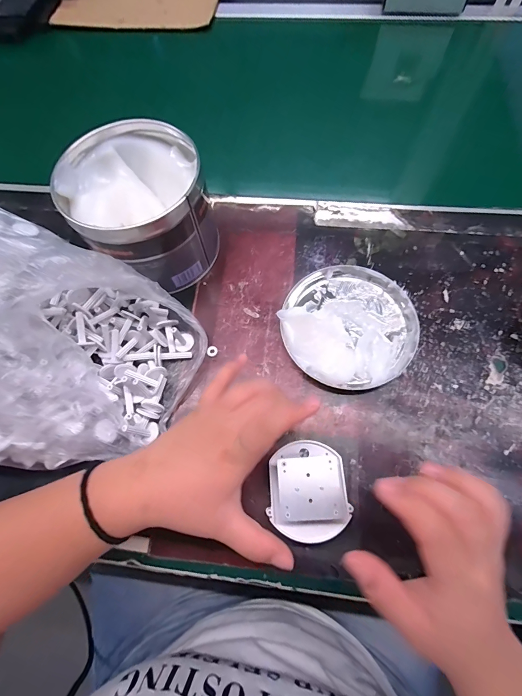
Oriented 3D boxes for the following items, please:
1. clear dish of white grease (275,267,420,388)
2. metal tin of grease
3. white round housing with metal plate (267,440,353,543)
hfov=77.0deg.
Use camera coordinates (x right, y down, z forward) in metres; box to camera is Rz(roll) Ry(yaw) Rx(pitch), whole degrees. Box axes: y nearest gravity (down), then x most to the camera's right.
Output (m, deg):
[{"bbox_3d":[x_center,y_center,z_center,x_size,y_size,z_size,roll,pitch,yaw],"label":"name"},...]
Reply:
[{"bbox_3d":[0.085,-0.026,0.315,0.124,0.028,0.127,-1,68,2],"label":"clear dish of white grease"},{"bbox_3d":[-0.112,-0.132,0.326,0.119,0.102,0.122,-1,68,2],"label":"metal tin of grease"},{"bbox_3d":[0.036,0.110,0.256,0.060,0.043,0.070,4,68,4],"label":"white round housing with metal plate"}]

